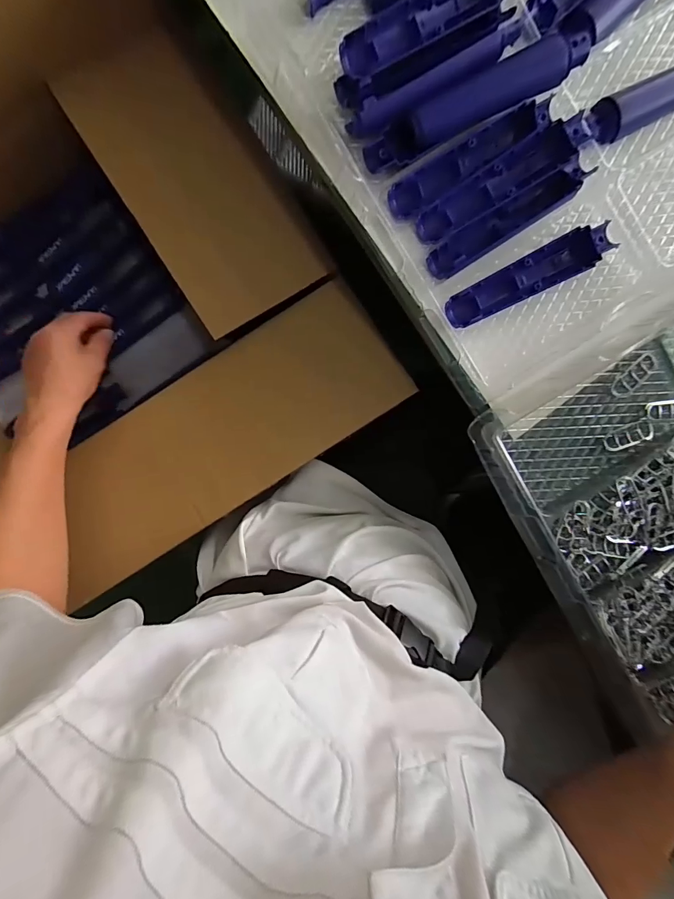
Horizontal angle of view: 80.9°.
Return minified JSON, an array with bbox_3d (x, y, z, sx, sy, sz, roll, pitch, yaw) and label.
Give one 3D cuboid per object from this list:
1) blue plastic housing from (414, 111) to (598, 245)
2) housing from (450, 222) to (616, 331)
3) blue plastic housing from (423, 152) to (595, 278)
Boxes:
[{"bbox_3d":[0.157,-0.251,0.367,0.174,0.020,0.035,-32,96,0],"label":"blue plastic housing"},{"bbox_3d":[0.186,-0.167,0.380,0.168,0.018,0.036,-27,96,0],"label":"housing"},{"bbox_3d":[0.163,-0.216,0.370,0.168,0.017,0.031,-34,96,0],"label":"blue plastic housing"}]

